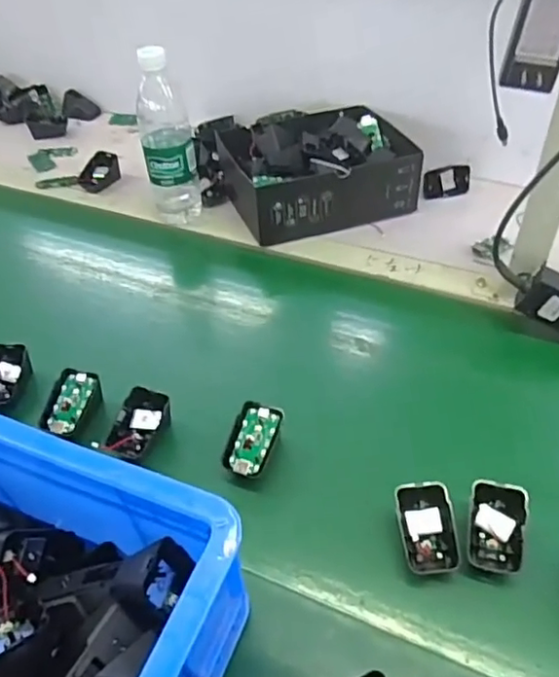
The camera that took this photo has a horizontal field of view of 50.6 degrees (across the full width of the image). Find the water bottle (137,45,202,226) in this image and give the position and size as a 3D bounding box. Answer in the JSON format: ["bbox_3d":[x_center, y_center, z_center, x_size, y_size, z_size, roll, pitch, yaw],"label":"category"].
[{"bbox_3d":[-0.147,-0.258,0.782,0.068,0.222,0.057,-11,47,-7],"label":"water bottle"}]

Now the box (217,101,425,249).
[{"bbox_3d":[0.057,-0.240,0.847,0.251,0.099,0.189,-18,48,-14],"label":"box"}]

